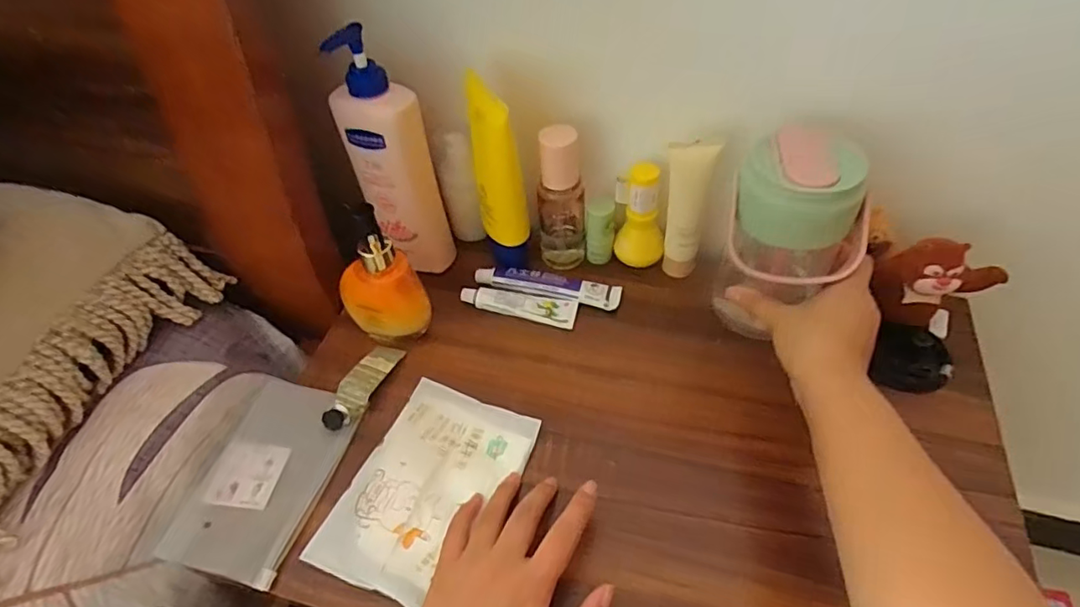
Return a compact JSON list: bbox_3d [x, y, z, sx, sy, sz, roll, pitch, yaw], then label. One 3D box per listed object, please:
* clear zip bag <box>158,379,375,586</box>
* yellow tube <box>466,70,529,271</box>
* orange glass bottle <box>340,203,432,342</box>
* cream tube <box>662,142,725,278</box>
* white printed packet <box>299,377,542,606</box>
[{"bbox_3d":[-0.205,0.128,0.434,0.097,0.014,0.143,11,50,14],"label":"clear zip bag"},{"bbox_3d":[-0.034,-0.102,0.493,0.037,0.172,0.050,-8,48,-2],"label":"yellow tube"},{"bbox_3d":[-0.131,-0.018,0.467,0.061,0.124,0.051,-27,52,-18],"label":"orange glass bottle"},{"bbox_3d":[0.125,-0.075,0.497,0.039,0.133,0.024,7,50,11],"label":"cream tube"},{"bbox_3d":[-0.078,0.128,0.410,0.103,0.017,0.149,17,52,19],"label":"white printed packet"}]

